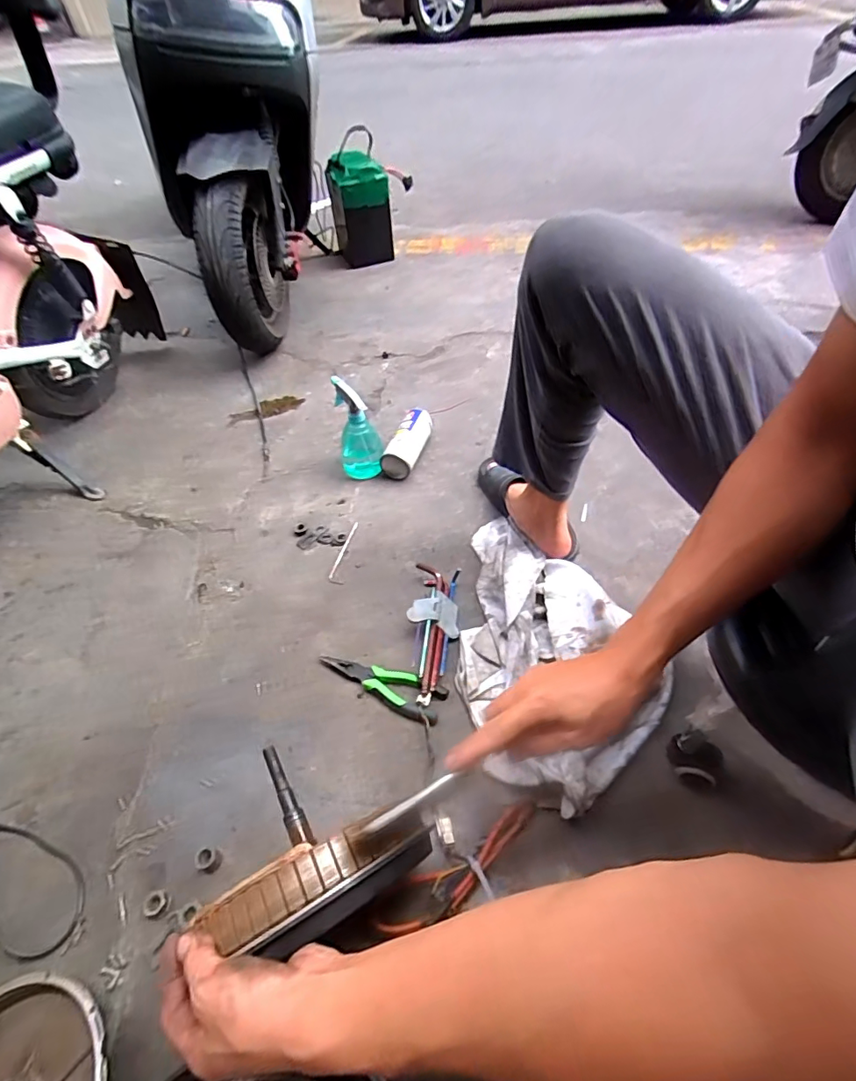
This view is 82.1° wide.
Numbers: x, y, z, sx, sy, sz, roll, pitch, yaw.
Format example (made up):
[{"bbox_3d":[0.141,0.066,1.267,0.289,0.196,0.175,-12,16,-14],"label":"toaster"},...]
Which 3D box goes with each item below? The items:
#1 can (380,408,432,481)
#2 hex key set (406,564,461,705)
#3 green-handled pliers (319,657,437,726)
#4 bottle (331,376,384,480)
[{"bbox_3d":[-0.041,-0.201,1.017,0.065,0.061,0.162,14,52,16],"label":"can"},{"bbox_3d":[0.007,0.135,0.741,0.071,0.045,0.227,3,50,7],"label":"hex key set"},{"bbox_3d":[-0.069,0.200,0.693,0.186,0.019,0.053,18,54,19],"label":"green-handled pliers"},{"bbox_3d":[-0.139,-0.219,0.970,0.084,0.185,0.077,-11,50,-5],"label":"bottle"}]

